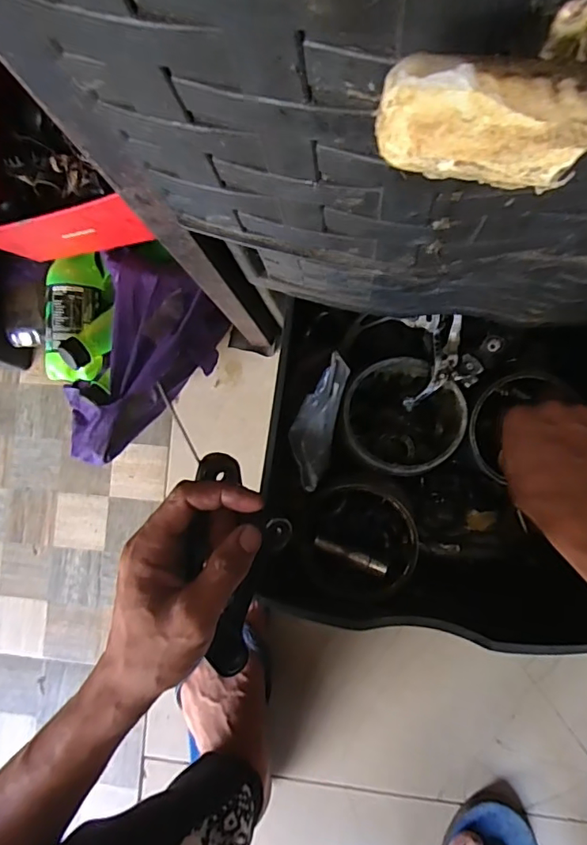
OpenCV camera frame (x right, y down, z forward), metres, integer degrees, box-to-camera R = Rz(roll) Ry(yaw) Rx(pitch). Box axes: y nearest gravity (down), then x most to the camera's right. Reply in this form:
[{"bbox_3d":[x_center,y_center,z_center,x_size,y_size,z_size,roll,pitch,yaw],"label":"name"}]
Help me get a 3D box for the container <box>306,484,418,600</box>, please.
[{"bbox_3d":[0.058,0.107,0.478,0.092,0.060,0.095,0,86,6],"label":"container"}]

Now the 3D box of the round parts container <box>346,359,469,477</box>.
[{"bbox_3d":[0.099,-0.005,0.476,0.101,0.060,0.097,0,87,6],"label":"round parts container"}]

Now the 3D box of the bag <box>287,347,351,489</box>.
[{"bbox_3d":[0.019,0.000,0.432,0.032,0.030,0.107,14,88,7],"label":"bag"}]

